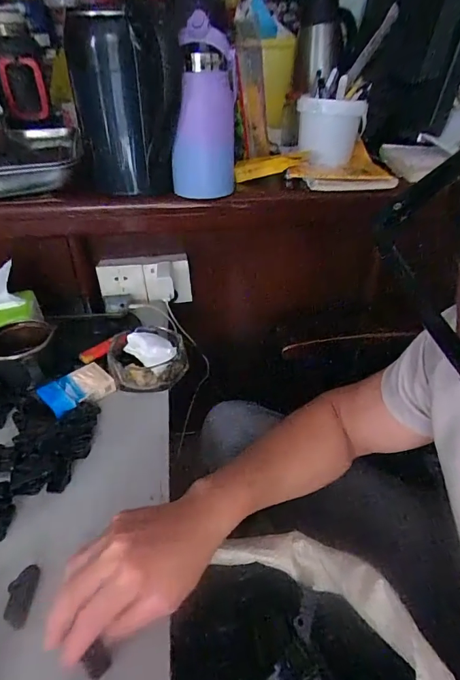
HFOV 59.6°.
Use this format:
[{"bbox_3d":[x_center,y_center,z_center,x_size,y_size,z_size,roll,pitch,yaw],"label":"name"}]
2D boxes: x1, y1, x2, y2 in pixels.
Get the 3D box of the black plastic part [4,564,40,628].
[{"bbox_3d":[-0.187,0.226,0.359,0.018,0.014,0.046,0,36,0],"label":"black plastic part"}]

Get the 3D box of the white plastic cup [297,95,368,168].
[{"bbox_3d":[0.175,-0.368,0.710,0.110,0.101,0.091,6,36,9],"label":"white plastic cup"}]

